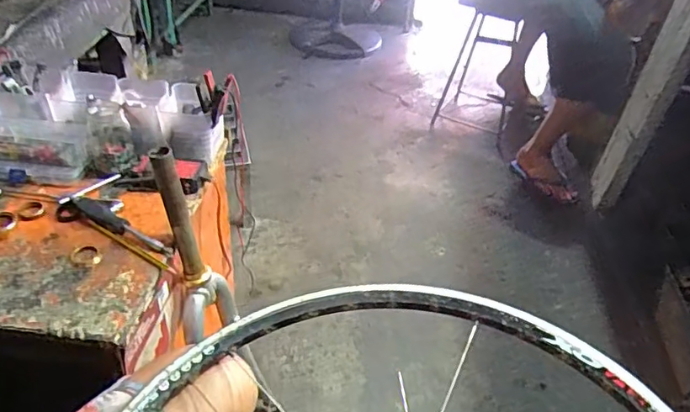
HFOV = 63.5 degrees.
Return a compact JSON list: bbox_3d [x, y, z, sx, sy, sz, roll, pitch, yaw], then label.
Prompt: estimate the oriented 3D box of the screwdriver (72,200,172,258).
[{"bbox_3d":[-0.311,0.029,0.777,0.172,0.018,0.024,22,42,19],"label":"screwdriver"}]

